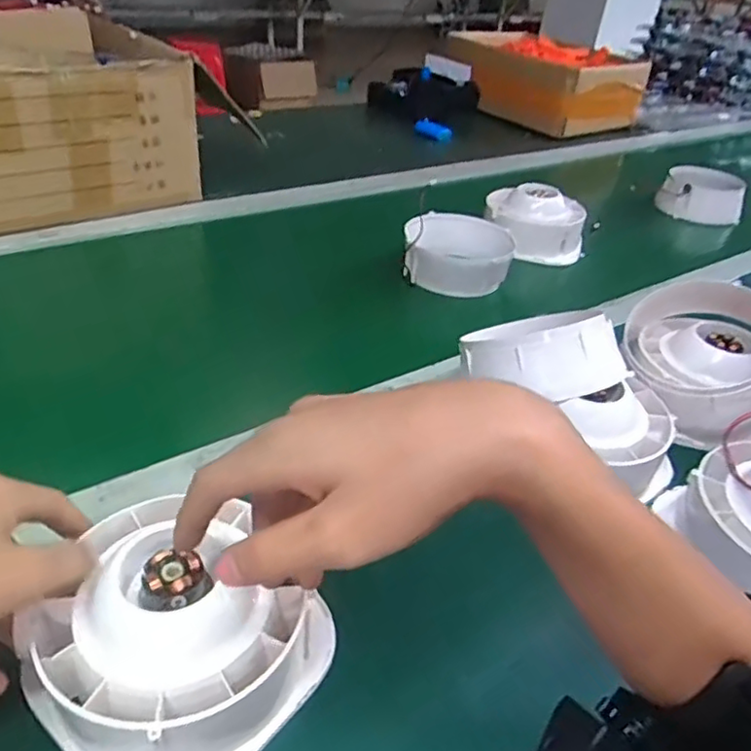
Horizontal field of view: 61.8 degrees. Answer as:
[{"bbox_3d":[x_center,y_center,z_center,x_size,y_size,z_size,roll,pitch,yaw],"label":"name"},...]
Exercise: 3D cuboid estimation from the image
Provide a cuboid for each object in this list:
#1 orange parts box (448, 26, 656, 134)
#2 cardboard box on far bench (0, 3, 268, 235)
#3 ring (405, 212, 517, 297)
[{"bbox_3d":[0.347,-0.643,1.364,0.247,0.136,0.350,-19,45,-31],"label":"orange parts box"},{"bbox_3d":[-0.388,-0.317,0.756,0.295,0.207,0.200,-20,46,-32],"label":"cardboard box on far bench"},{"bbox_3d":[0.095,-0.145,0.727,0.126,0.058,0.128,17,38,11],"label":"ring"}]

